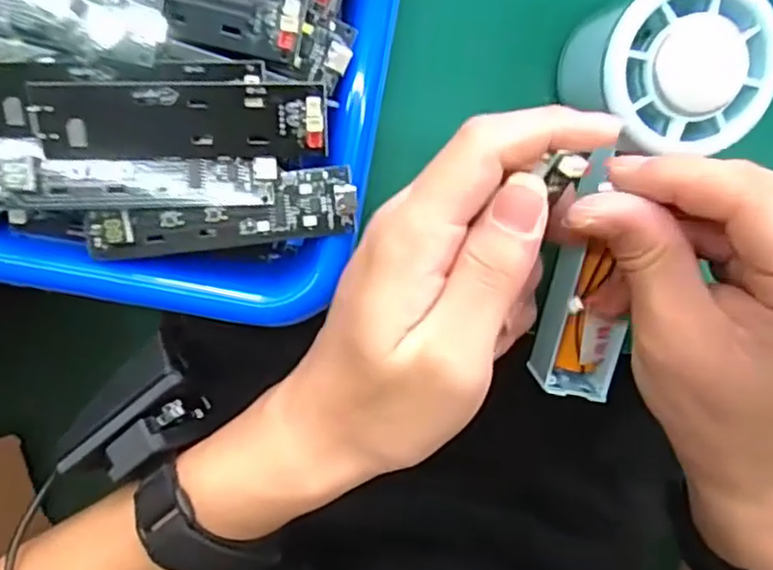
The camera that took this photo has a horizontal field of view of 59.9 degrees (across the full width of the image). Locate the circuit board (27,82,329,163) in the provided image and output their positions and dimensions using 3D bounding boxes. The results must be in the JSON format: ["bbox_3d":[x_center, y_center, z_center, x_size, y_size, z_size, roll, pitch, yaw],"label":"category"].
[{"bbox_3d":[-0.065,-0.052,0.212,0.091,0.008,0.022,-1,96,-5],"label":"circuit board"}]

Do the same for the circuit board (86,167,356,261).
[{"bbox_3d":[-0.057,-0.024,0.232,0.091,0.011,0.024,-7,97,-4],"label":"circuit board"}]

